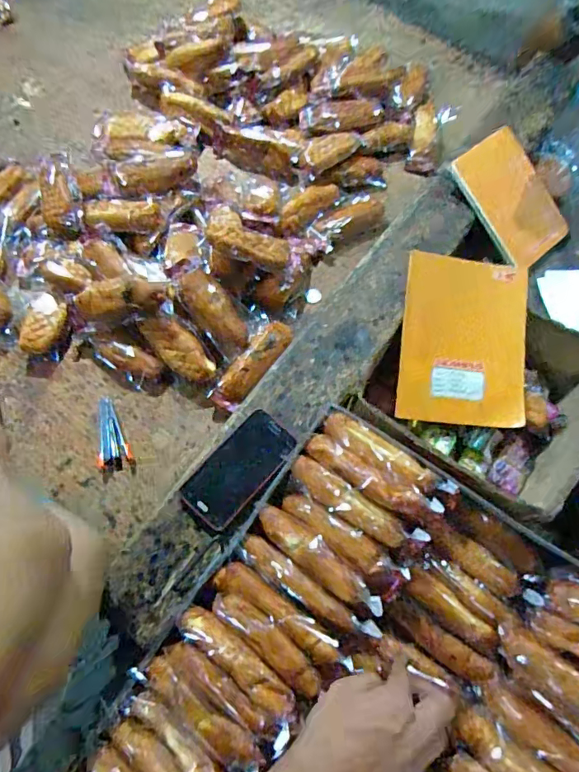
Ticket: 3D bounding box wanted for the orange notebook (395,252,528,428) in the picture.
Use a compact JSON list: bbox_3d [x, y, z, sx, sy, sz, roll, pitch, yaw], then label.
[{"bbox_3d":[0.221,-0.057,0.585,0.159,0.019,0.209,4,87,-5],"label":"orange notebook"}]

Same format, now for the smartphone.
[{"bbox_3d":[-0.060,0.098,0.556,0.070,0.006,0.141,41,78,16],"label":"smartphone"}]

